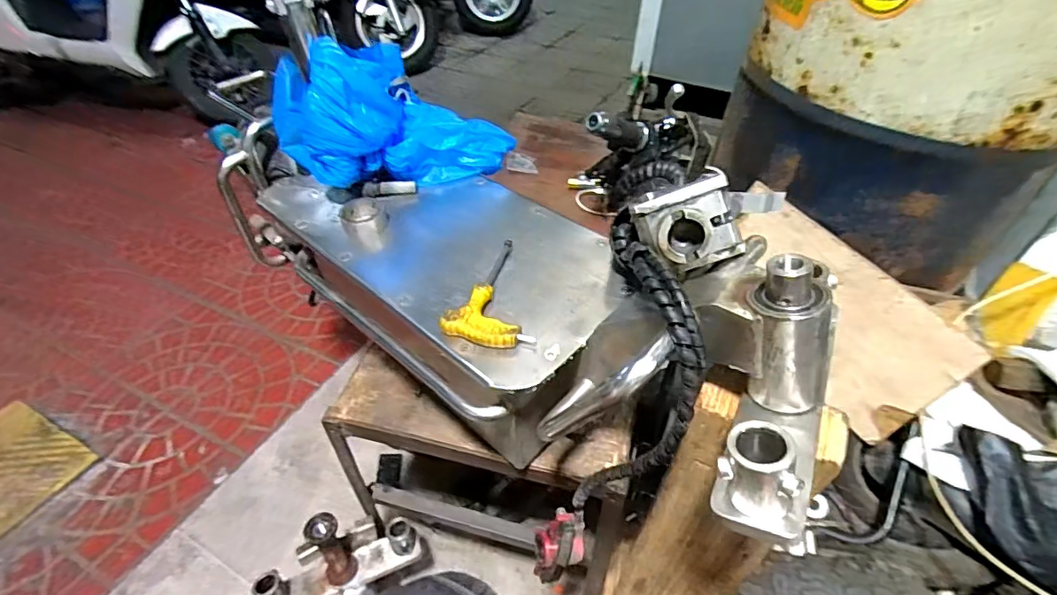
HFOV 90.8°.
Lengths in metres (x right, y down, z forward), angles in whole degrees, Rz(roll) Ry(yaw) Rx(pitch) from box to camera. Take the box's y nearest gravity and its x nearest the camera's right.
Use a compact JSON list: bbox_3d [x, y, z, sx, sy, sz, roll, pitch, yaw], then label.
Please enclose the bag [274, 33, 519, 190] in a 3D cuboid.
[{"bbox_3d":[-0.160,-0.218,0.612,0.270,0.139,0.120,-9,47,-13],"label":"bag"}]

